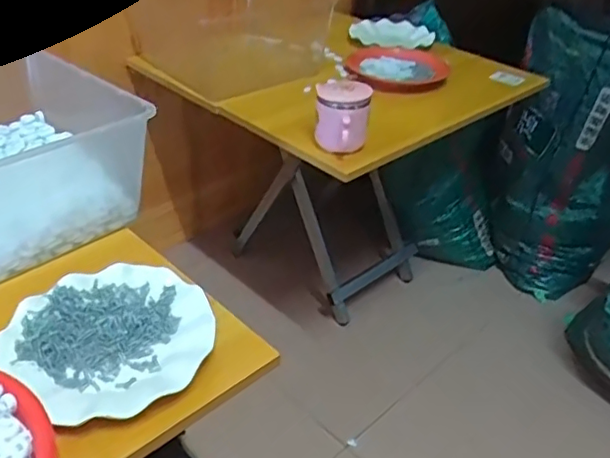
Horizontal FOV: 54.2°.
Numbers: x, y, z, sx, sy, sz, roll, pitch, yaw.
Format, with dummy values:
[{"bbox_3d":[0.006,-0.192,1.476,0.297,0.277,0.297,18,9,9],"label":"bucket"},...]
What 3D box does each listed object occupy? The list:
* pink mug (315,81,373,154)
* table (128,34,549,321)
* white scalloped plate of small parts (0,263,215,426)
[{"bbox_3d":[0.054,-0.166,0.874,0.082,0.081,0.091,6,35,3],"label":"pink mug"},{"bbox_3d":[0.055,-0.133,1.340,0.597,0.491,0.606,-25,44,-35],"label":"table"},{"bbox_3d":[-0.170,0.097,0.534,0.172,0.024,0.172,2,35,-2],"label":"white scalloped plate of small parts"}]

